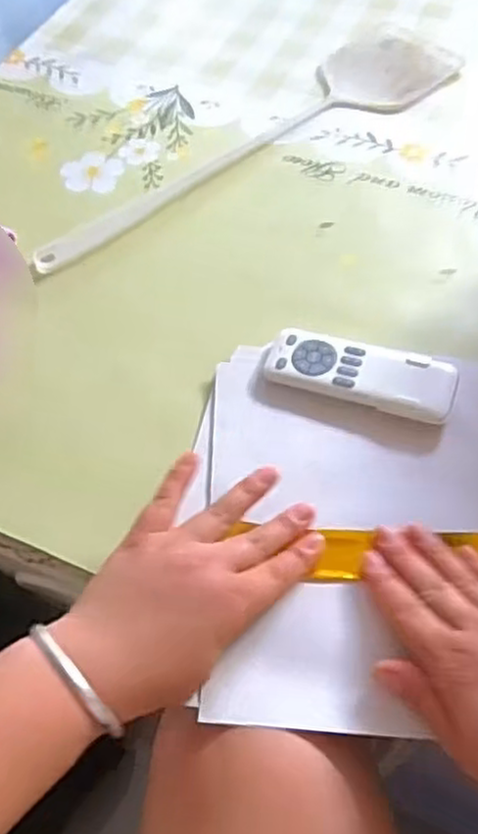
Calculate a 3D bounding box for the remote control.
[{"bbox_3d":[0.082,-0.030,0.482,0.124,0.016,0.047,16,59,13],"label":"remote control"}]

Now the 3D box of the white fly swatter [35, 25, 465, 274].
[{"bbox_3d":[0.015,-0.253,0.643,0.461,0.014,0.109,-36,62,-19],"label":"white fly swatter"}]

